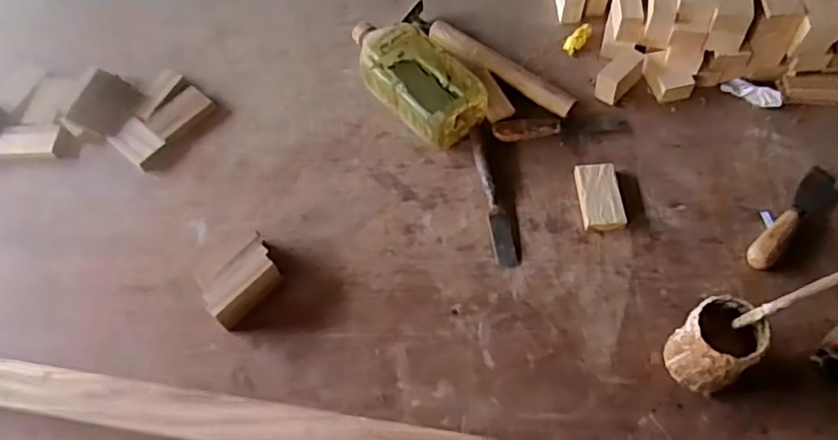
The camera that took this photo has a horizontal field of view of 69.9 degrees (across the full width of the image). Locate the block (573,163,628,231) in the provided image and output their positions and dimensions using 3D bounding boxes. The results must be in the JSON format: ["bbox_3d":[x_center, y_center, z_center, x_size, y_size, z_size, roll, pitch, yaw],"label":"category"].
[{"bbox_3d":[0.212,-0.028,0.704,0.044,0.019,0.085,-3,62,2],"label":"block"}]

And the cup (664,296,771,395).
[{"bbox_3d":[0.281,0.119,0.575,0.068,0.100,0.063,-1,62,3],"label":"cup"}]

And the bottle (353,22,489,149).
[{"bbox_3d":[-0.010,-0.188,0.770,0.098,0.074,0.207,-38,67,-16],"label":"bottle"}]

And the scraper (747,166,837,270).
[{"bbox_3d":[0.428,-0.003,0.678,0.035,0.022,0.165,40,71,21],"label":"scraper"}]

